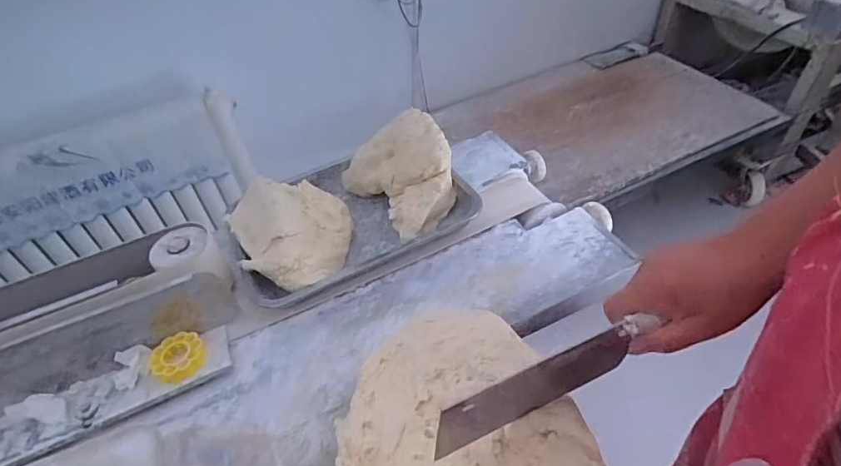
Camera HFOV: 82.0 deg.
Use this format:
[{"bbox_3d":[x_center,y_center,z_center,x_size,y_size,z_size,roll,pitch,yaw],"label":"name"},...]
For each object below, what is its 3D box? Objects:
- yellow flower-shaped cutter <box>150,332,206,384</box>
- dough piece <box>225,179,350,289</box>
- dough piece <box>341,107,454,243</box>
[{"bbox_3d":[-0.300,0.153,0.602,0.058,0.024,0.058,-3,45,3],"label":"yellow flower-shaped cutter"},{"bbox_3d":[-0.179,0.006,0.694,0.166,0.102,0.181,-16,46,-9],"label":"dough piece"},{"bbox_3d":[-0.023,-0.093,0.756,0.138,0.123,0.202,-29,49,-21],"label":"dough piece"}]

